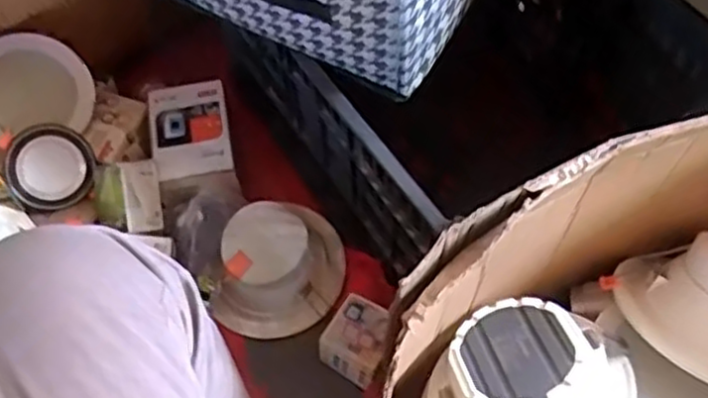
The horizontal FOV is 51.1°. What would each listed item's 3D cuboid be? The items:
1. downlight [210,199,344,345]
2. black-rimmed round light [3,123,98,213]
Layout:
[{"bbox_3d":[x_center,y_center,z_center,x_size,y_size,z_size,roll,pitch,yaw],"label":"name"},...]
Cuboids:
[{"bbox_3d":[-0.084,0.078,0.834,0.151,0.101,0.134,-8,61,-3],"label":"downlight"},{"bbox_3d":[-0.329,-0.033,0.806,0.090,0.091,0.021,-38,27,-13],"label":"black-rimmed round light"}]

